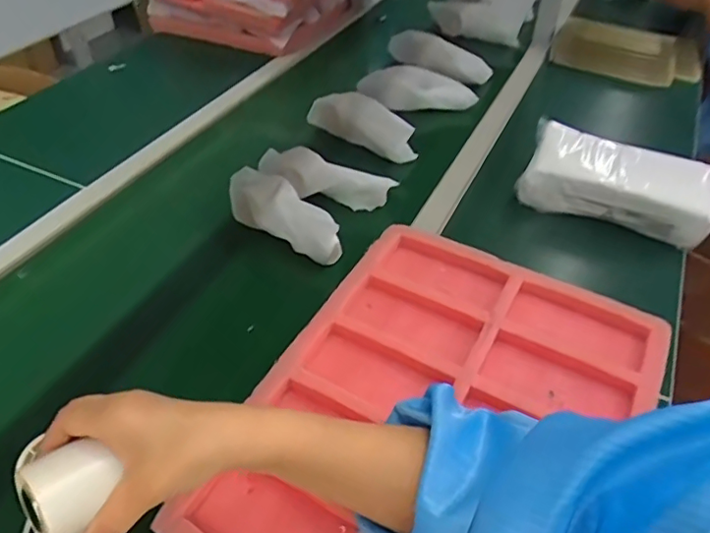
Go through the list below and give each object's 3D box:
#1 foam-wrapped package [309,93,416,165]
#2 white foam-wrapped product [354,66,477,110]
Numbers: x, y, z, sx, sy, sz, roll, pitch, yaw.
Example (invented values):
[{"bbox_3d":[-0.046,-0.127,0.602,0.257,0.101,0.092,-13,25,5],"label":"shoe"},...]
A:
[{"bbox_3d":[0.018,-0.228,0.881,0.060,0.065,0.191,-32,53,-29],"label":"foam-wrapped package"},{"bbox_3d":[0.114,-0.314,1.000,0.206,0.080,0.040,12,45,11],"label":"white foam-wrapped product"}]

